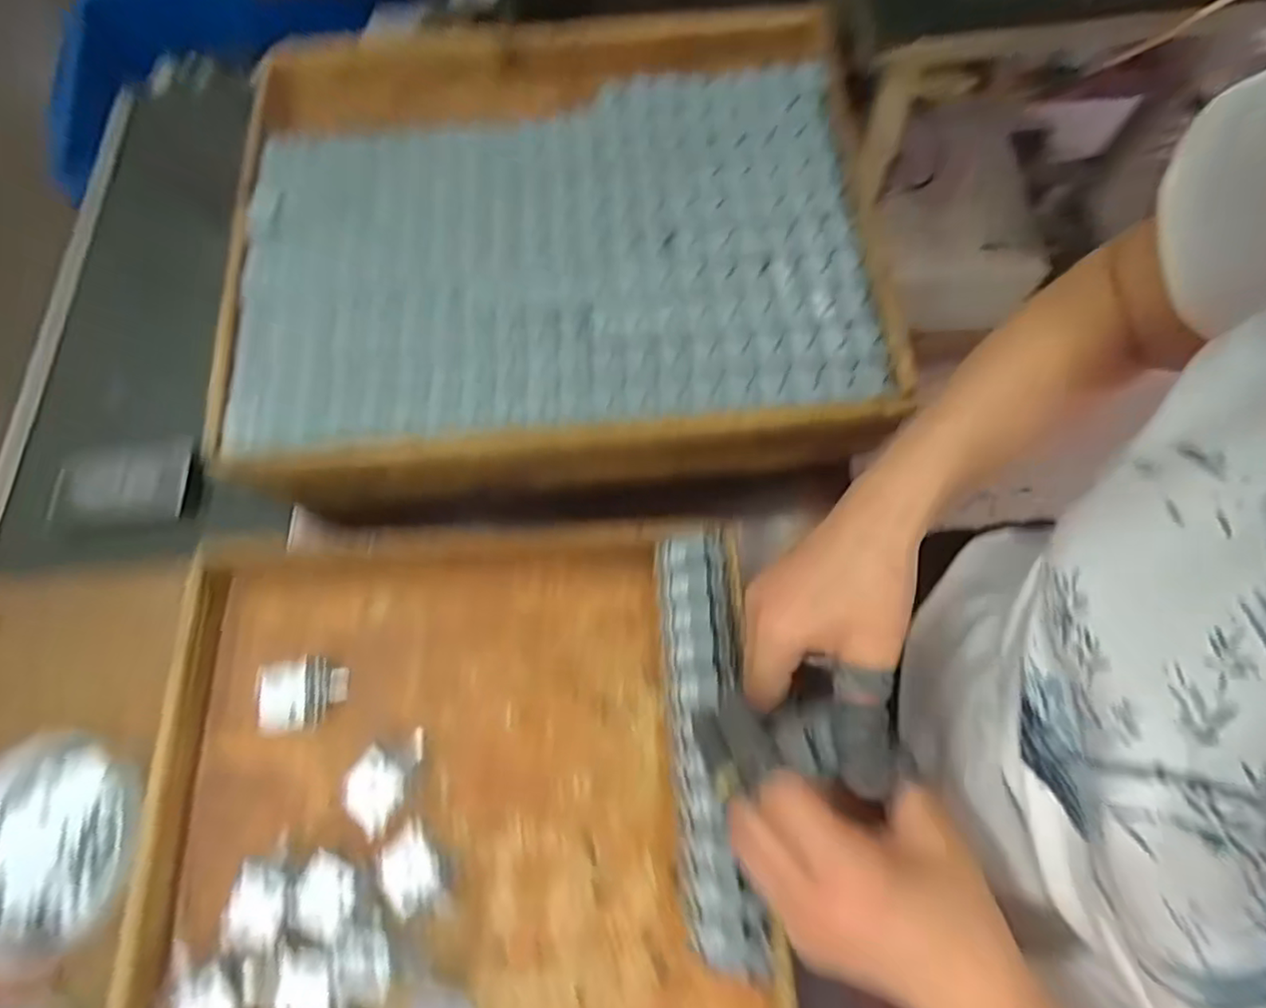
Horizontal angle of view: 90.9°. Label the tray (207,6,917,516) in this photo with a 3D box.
[{"bbox_3d":[-0.064,-0.214,0.514,0.495,0.073,0.395,-6,76,-2],"label":"tray"}]

